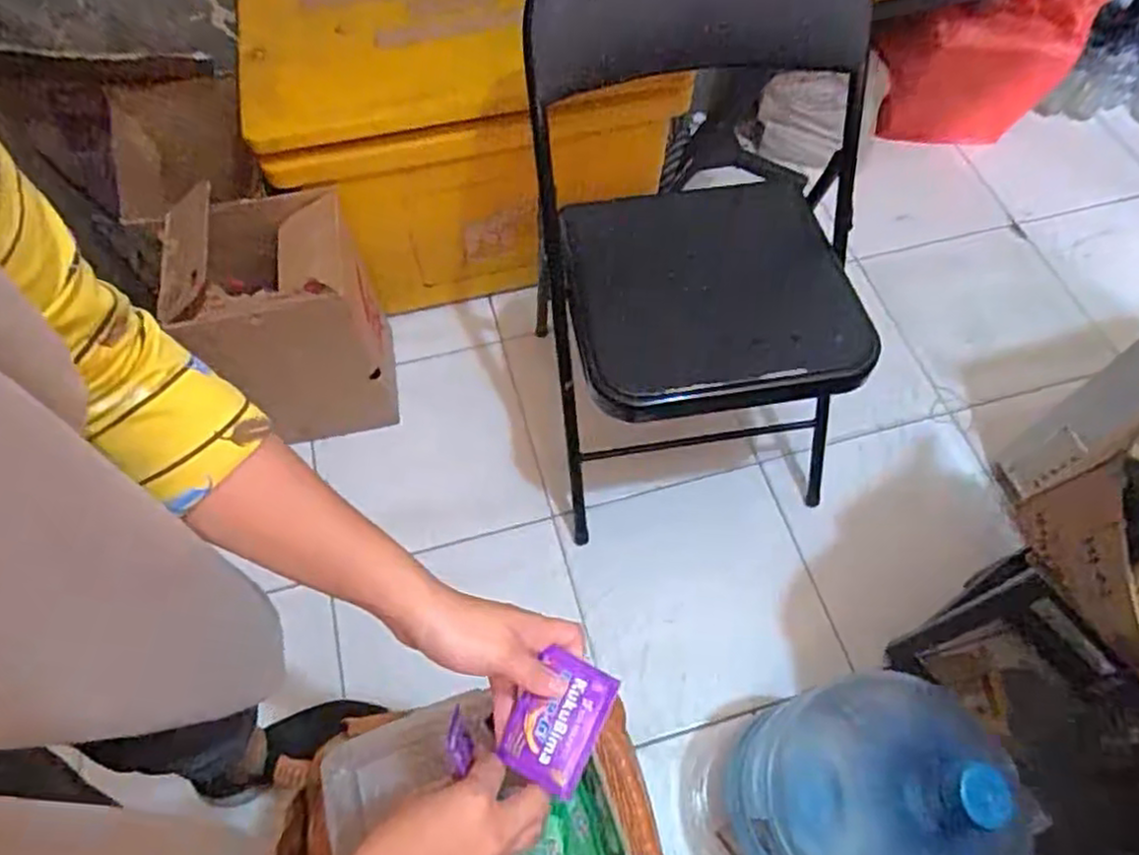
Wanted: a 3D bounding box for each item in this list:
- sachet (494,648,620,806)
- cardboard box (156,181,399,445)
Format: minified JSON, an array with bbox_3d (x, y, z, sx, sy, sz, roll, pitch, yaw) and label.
[{"bbox_3d":[-0.008,0.185,0.448,0.054,0.005,0.077,22,80,16],"label":"sachet"},{"bbox_3d":[-0.465,-0.172,1.206,0.264,0.383,0.258,-12,63,-7],"label":"cardboard box"}]

